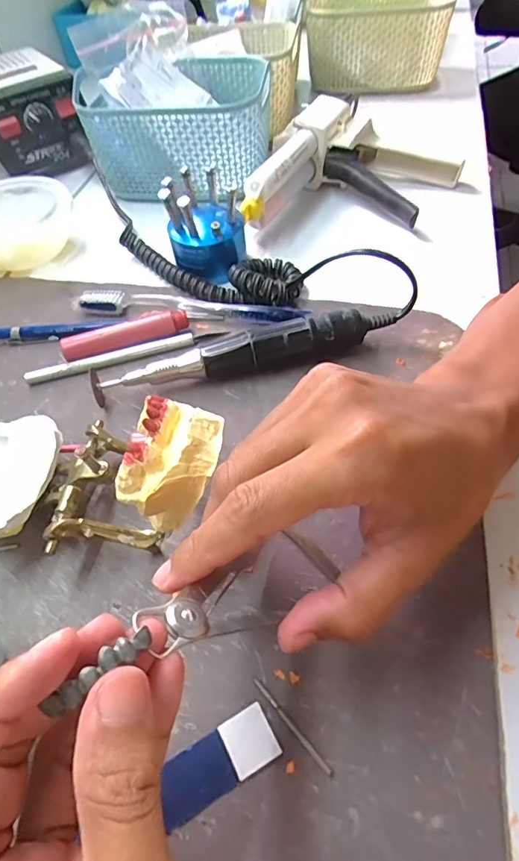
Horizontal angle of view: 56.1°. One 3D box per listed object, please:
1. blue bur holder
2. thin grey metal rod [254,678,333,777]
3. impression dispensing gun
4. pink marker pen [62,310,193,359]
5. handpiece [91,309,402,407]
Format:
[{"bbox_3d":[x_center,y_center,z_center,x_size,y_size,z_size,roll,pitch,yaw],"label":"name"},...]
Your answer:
[{"bbox_3d":[-0.042,-0.159,0.372,0.057,0.061,0.060,-9,53,-2],"label":"blue bur holder"},{"bbox_3d":[0.013,0.120,0.199,0.004,0.004,0.045,-37,59,-20],"label":"thin grey metal rod"},{"bbox_3d":[0.083,-0.219,0.414,0.160,0.047,0.160,15,56,16],"label":"impression dispensing gun"},{"bbox_3d":[-0.093,-0.067,0.339,0.087,0.015,0.015,-18,54,-8],"label":"pink marker pen"},{"bbox_3d":[-0.009,-0.050,0.311,0.194,0.028,0.024,-12,53,-4],"label":"handpiece"}]

